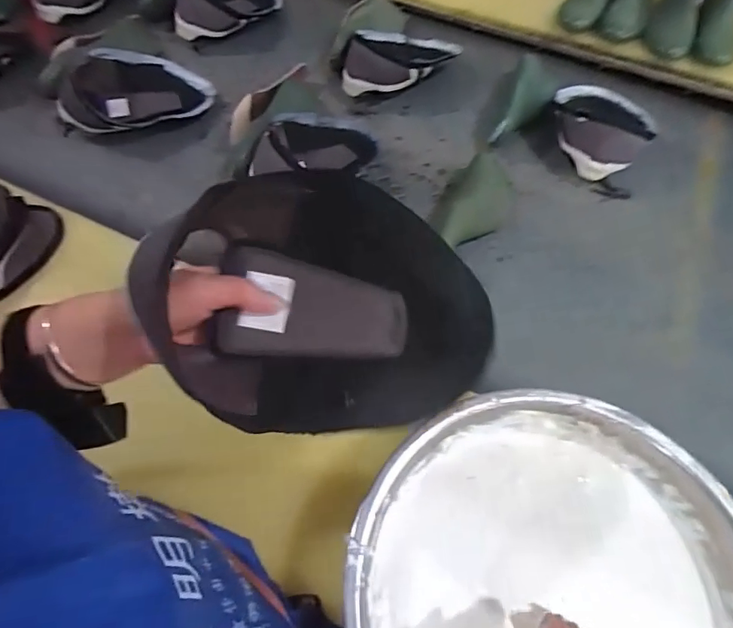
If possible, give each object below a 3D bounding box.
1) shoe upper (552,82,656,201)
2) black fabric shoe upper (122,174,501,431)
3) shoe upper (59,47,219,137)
[{"bbox_3d":[0.390,-0.322,0.824,0.158,0.094,0.229,24,62,12],"label":"shoe upper"},{"bbox_3d":[-0.023,-0.008,0.323,0.229,0.089,0.154,-4,60,-4],"label":"black fabric shoe upper"},{"bbox_3d":[-0.404,-0.381,0.860,0.260,0.075,0.163,-6,60,-6],"label":"shoe upper"}]

